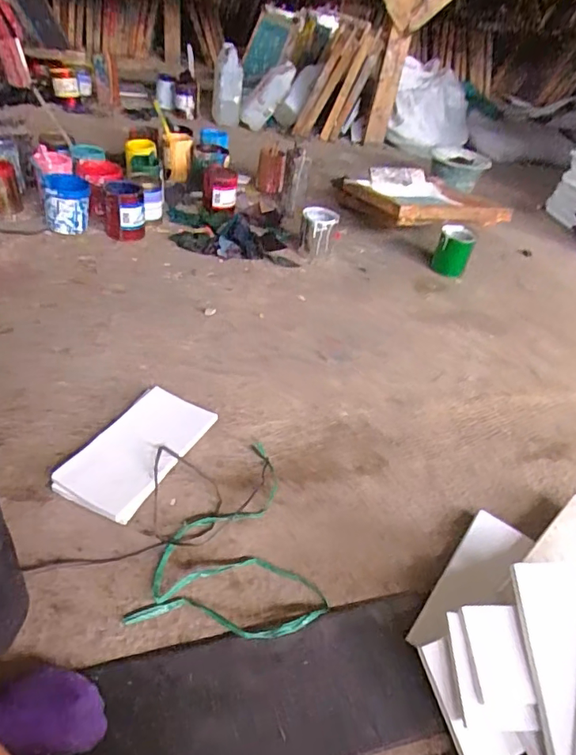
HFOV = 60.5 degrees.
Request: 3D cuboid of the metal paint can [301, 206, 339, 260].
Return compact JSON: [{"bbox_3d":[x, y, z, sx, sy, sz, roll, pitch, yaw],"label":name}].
[{"bbox_3d":[0.092,-0.443,1.503,0.109,0.129,0.123,13,41,7],"label":"metal paint can"}]

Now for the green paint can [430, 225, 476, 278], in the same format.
[{"bbox_3d":[0.511,-0.390,1.525,0.102,0.131,0.088,19,42,13],"label":"green paint can"}]

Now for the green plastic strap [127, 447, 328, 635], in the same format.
[{"bbox_3d":[-0.066,0.232,0.774,0.259,0.017,0.334,8,41,2],"label":"green plastic strap"}]

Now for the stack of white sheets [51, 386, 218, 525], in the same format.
[{"bbox_3d":[-0.261,0.122,0.860,0.154,0.024,0.266,21,43,16],"label":"stack of white sheets"}]

